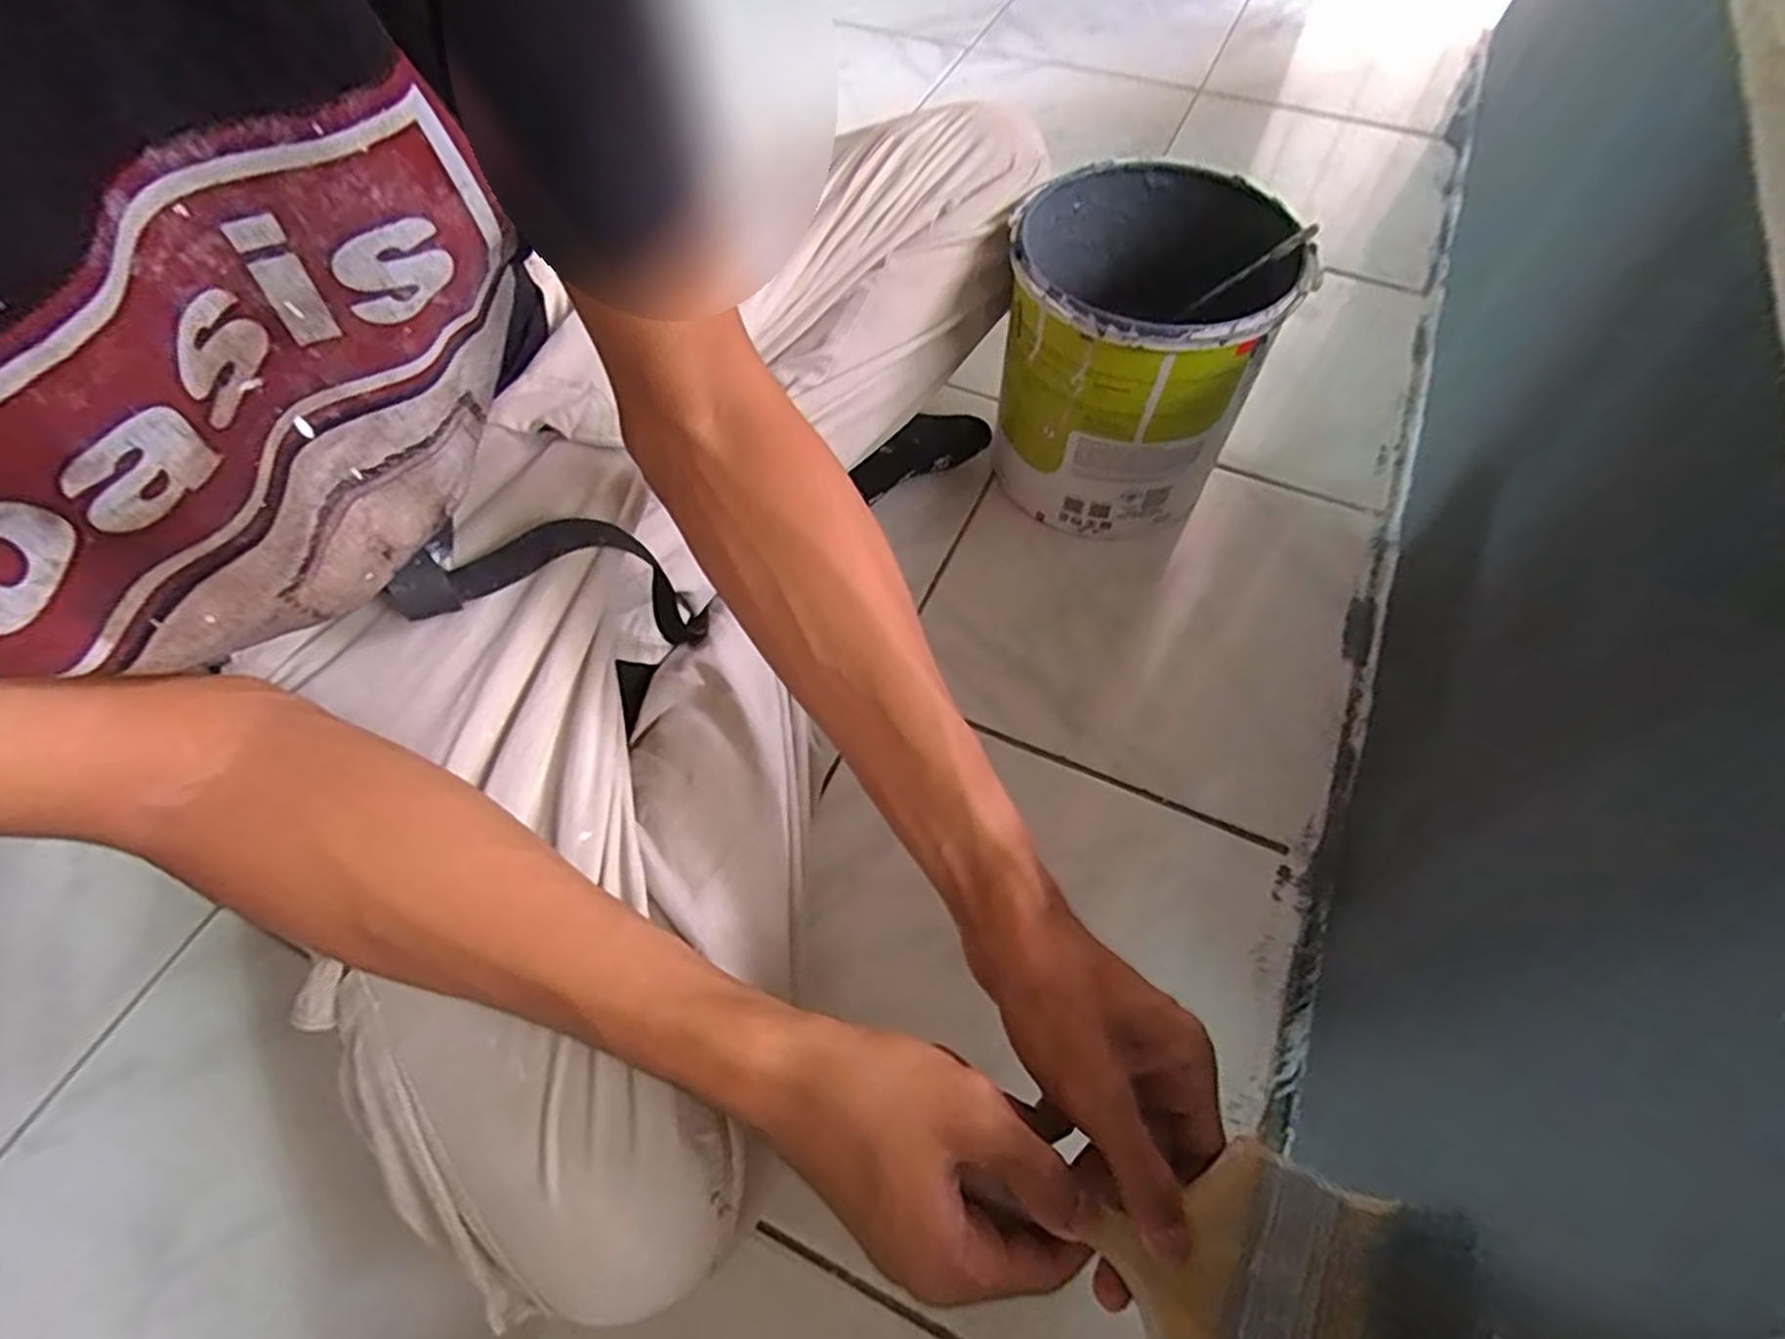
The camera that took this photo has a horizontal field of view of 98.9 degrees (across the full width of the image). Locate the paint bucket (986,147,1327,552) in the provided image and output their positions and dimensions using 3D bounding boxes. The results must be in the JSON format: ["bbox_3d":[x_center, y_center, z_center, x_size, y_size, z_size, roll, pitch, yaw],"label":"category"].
[{"bbox_3d":[0.170,-0.217,0.558,0.175,0.195,0.169,-1,60,1],"label":"paint bucket"}]

